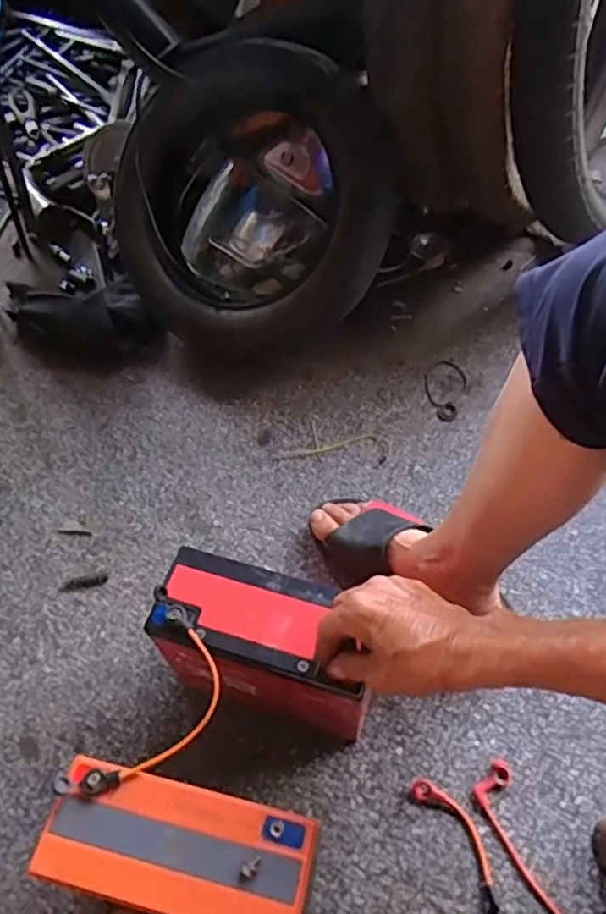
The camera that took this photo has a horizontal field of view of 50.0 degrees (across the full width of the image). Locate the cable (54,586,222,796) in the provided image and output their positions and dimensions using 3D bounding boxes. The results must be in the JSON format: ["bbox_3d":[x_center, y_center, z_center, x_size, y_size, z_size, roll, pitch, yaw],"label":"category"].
[{"bbox_3d":[-0.103,0.178,0.471,0.077,0.026,0.149,17,59,14],"label":"cable"}]

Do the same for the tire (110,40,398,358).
[{"bbox_3d":[-0.070,-0.314,0.809,0.334,0.088,0.347,2,99,12],"label":"tire"}]

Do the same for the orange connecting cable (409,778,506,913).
[{"bbox_3d":[0.136,0.327,0.546,0.034,0.013,0.120,-26,57,-14],"label":"orange connecting cable"}]

